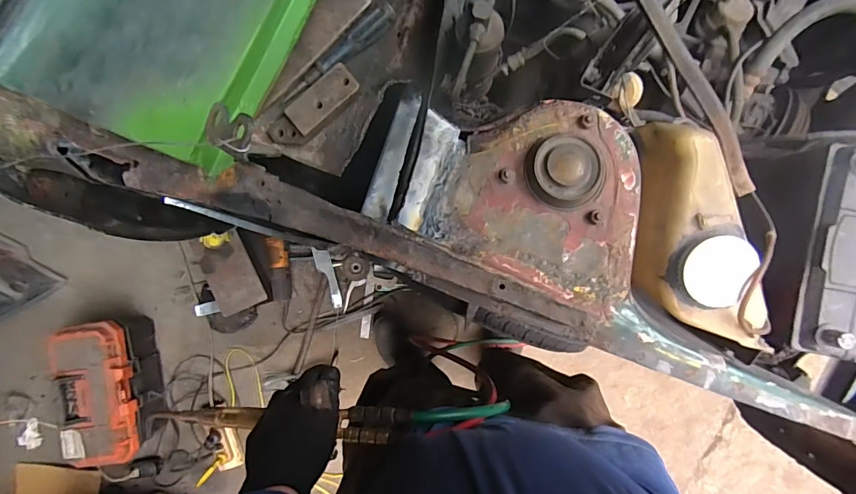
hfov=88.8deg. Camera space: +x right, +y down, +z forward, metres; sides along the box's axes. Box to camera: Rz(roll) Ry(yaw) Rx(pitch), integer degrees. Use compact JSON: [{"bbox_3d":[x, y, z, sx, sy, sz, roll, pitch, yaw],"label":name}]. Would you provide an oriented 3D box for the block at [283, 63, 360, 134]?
[{"bbox_3d":[-0.116,-0.164,0.481,0.083,0.005,0.037,-40,90,1],"label":"block"}]

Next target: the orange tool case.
[{"bbox_3d":[-0.924,0.408,1.292,0.210,0.217,0.379,-8,90,1],"label":"orange tool case"}]

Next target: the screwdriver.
[{"bbox_3d":[-0.098,-0.211,0.482,0.153,0.029,0.023,-38,90,1],"label":"screwdriver"}]

